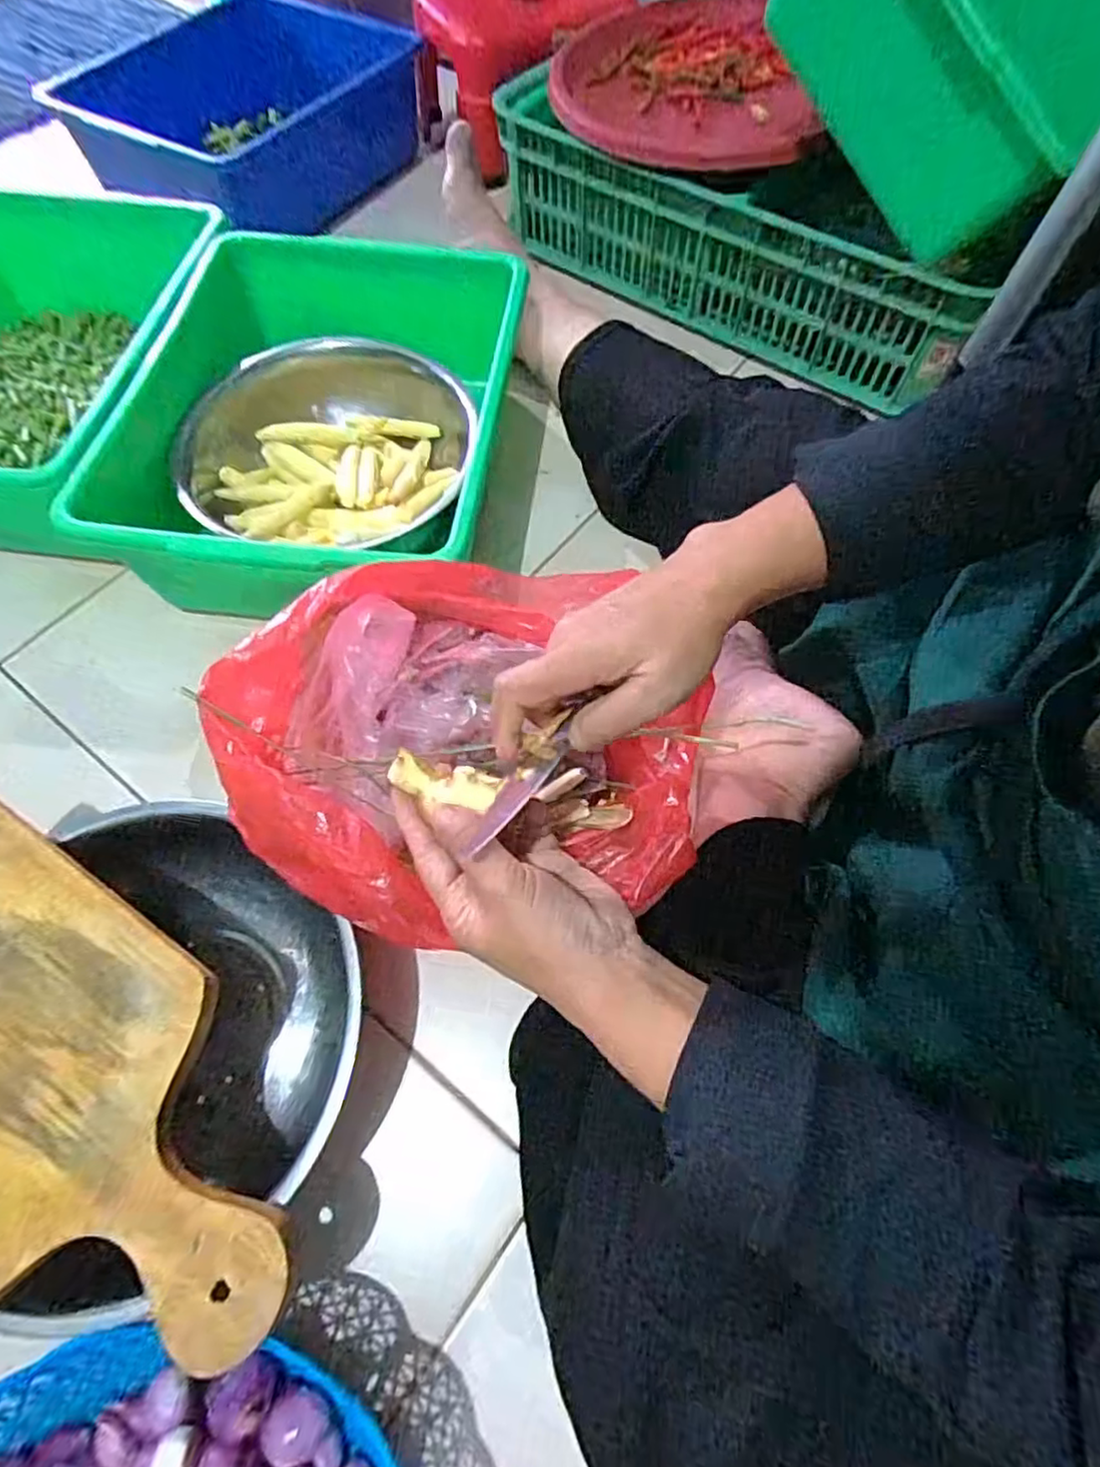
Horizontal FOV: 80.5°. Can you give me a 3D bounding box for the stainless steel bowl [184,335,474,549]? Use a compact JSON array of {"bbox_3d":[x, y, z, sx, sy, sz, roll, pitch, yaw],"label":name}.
[{"bbox_3d":[-0.203,-0.263,0.615,0.253,0.082,0.215,-16,66,-7],"label":"stainless steel bowl"}]

